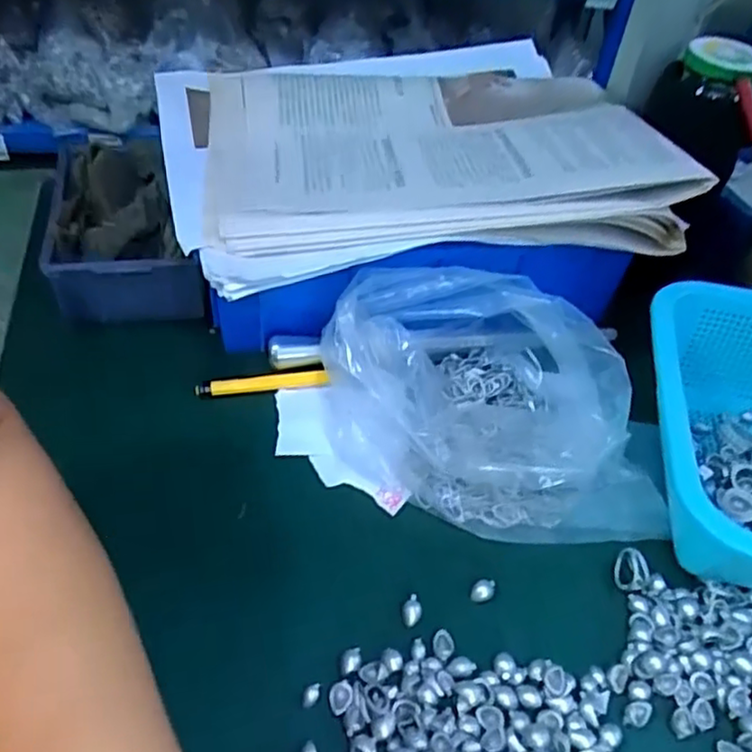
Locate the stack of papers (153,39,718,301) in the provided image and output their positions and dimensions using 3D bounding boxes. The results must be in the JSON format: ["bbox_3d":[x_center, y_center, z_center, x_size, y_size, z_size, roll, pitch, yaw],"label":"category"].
[{"bbox_3d":[0.015,-0.156,0.437,0.292,0.040,0.243,-7,47,-13],"label":"stack of papers"}]

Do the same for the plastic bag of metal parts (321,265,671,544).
[{"bbox_3d":[0.063,0.013,0.377,0.166,0.073,0.149,-7,47,-13],"label":"plastic bag of metal parts"}]

